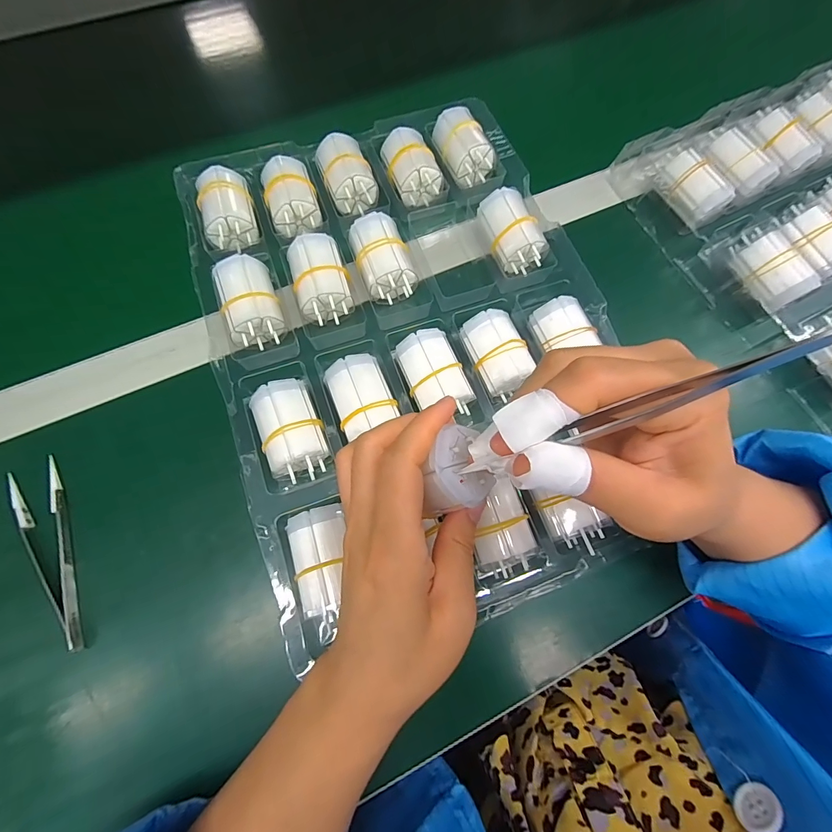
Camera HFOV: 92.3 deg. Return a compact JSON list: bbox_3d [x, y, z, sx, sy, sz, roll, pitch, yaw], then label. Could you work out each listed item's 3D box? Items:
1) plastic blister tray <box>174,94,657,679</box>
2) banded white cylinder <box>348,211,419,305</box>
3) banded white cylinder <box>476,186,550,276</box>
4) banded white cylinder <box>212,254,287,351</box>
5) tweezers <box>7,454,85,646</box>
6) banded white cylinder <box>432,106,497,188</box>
[{"bbox_3d":[-0.004,-0.072,0.298,0.274,0.037,0.401,-18,74,-8],"label":"plastic blister tray"},{"bbox_3d":[-0.026,-0.123,0.309,0.040,0.031,0.061,-19,74,-8],"label":"banded white cylinder"},{"bbox_3d":[0.076,-0.148,0.326,0.040,0.034,0.064,-25,75,-10],"label":"banded white cylinder"},{"bbox_3d":[-0.121,-0.084,0.292,0.037,0.030,0.059,-18,74,-8],"label":"banded white cylinder"},{"bbox_3d":[-0.230,0.086,0.253,0.027,0.012,0.122,-28,75,-10],"label":"tweezers"},{"bbox_3d":[0.041,-0.240,0.354,0.037,0.028,0.063,-23,74,-9],"label":"banded white cylinder"}]

